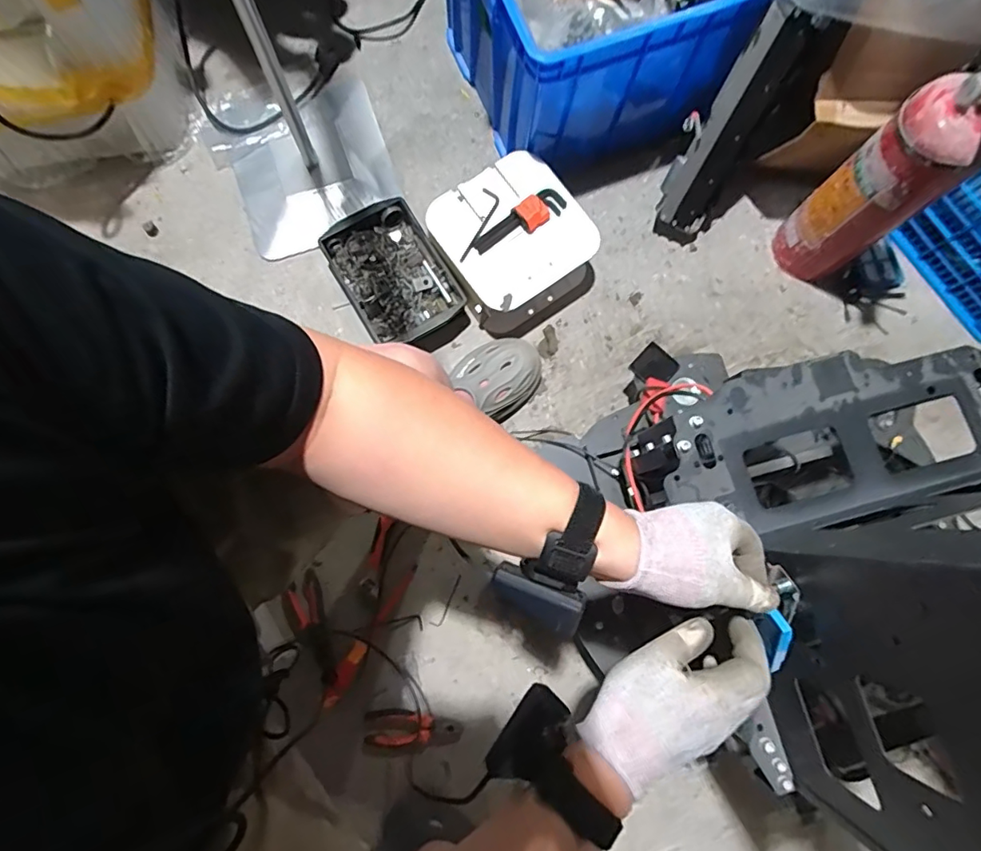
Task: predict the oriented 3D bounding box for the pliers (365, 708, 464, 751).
[{"bbox_3d":[-0.123,0.489,0.858,0.151,0.026,0.055,0,80,-3],"label":"pliers"}]

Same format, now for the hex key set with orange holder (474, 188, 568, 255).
[{"bbox_3d":[0.051,-0.350,0.908,0.172,0.020,0.055,-36,81,-8],"label":"hex key set with orange holder"}]

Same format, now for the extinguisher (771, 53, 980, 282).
[{"bbox_3d":[0.623,-0.382,0.842,0.124,0.411,0.139,-41,84,-9],"label":"extinguisher"}]

